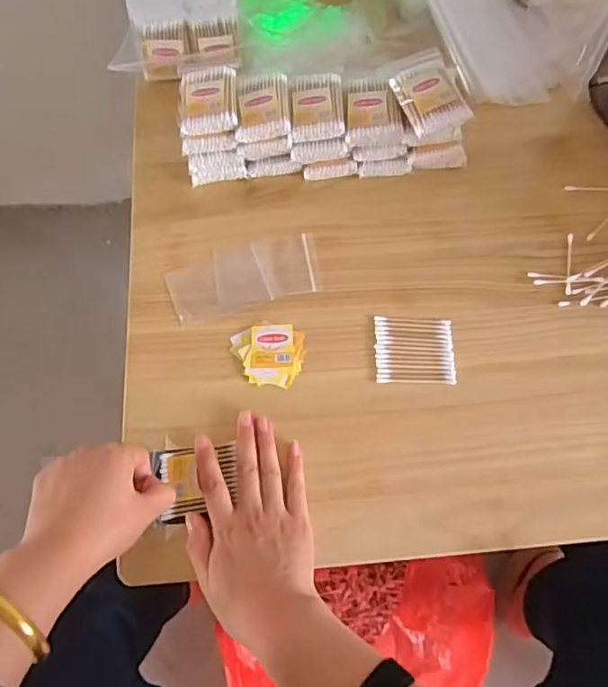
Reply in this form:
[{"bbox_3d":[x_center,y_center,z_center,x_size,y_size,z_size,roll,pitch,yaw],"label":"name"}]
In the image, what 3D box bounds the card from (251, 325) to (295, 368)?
[{"bbox_3d":[-0.030,0.002,0.525,0.040,0.005,0.042,-2,74,2],"label":"card"}]

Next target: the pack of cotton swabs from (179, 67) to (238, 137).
[{"bbox_3d":[-0.097,-0.248,0.567,0.057,0.016,0.074,-4,66,-2],"label":"pack of cotton swabs"}]

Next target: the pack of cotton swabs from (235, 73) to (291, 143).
[{"bbox_3d":[-0.042,-0.243,0.569,0.053,0.016,0.075,-3,66,-2],"label":"pack of cotton swabs"}]

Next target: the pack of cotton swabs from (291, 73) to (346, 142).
[{"bbox_3d":[0.014,-0.243,0.569,0.051,0.014,0.076,-1,66,-1],"label":"pack of cotton swabs"}]

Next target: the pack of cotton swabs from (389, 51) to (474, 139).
[{"bbox_3d":[0.123,-0.250,0.555,0.059,0.015,0.084,-19,68,-9],"label":"pack of cotton swabs"}]

